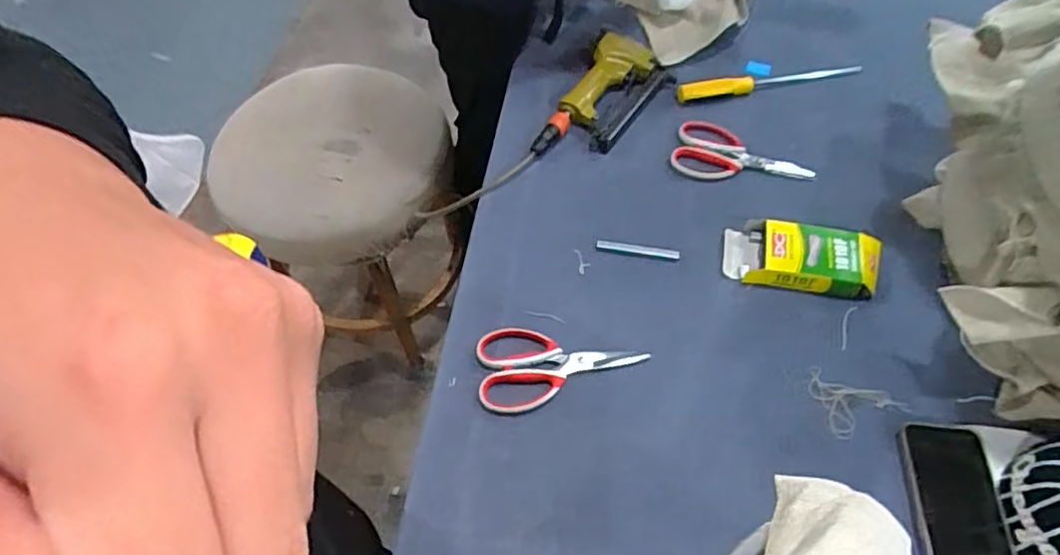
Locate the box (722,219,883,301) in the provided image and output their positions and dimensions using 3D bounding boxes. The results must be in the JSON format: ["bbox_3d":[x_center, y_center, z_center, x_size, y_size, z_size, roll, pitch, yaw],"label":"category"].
[{"bbox_3d":[0.331,-0.027,0.766,0.178,0.038,0.088,7,57,9],"label":"box"}]

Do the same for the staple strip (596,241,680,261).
[{"bbox_3d":[0.137,-0.035,0.795,0.104,0.005,0.014,10,58,11],"label":"staple strip"}]

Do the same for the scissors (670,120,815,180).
[{"bbox_3d":[0.296,-0.166,0.870,0.190,0.018,0.104,17,59,15],"label":"scissors"}]

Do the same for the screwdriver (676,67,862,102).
[{"bbox_3d":[0.355,-0.293,0.935,0.264,0.028,0.022,-7,56,-1],"label":"screwdriver"}]

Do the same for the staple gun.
[{"bbox_3d":[0.106,-0.261,0.922,0.125,0.074,0.256,28,62,21],"label":"staple gun"}]

